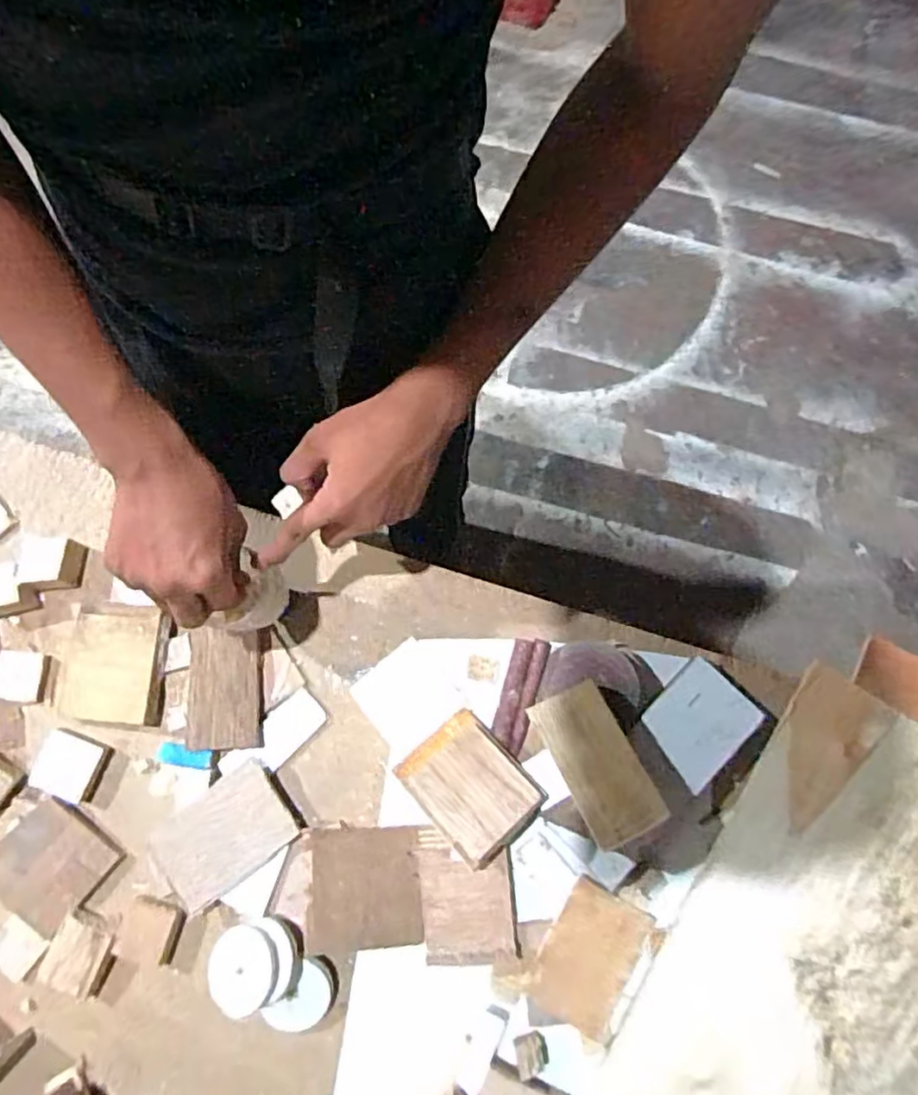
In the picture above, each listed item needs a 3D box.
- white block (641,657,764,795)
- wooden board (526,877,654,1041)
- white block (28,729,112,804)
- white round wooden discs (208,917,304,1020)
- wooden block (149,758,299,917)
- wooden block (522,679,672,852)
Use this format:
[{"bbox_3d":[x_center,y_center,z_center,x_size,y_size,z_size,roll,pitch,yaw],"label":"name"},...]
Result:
[{"bbox_3d":[0.194,0.141,0.518,0.081,0.013,0.069,-42,77,-11],"label":"white block"},{"bbox_3d":[0.099,0.309,0.481,0.068,0.013,0.094,28,76,9],"label":"wooden board"},{"bbox_3d":[-0.326,0.182,0.531,0.054,0.008,0.048,15,74,5],"label":"white block"},{"bbox_3d":[-0.151,0.311,0.480,0.069,0.029,0.055,-18,74,-4],"label":"white round wooden discs"},{"bbox_3d":[-0.191,0.232,0.513,0.104,0.009,0.073,-36,76,-9],"label":"wooden block"},{"bbox_3d":[0.104,0.163,0.488,0.057,0.006,0.113,-32,67,8],"label":"wooden block"}]

